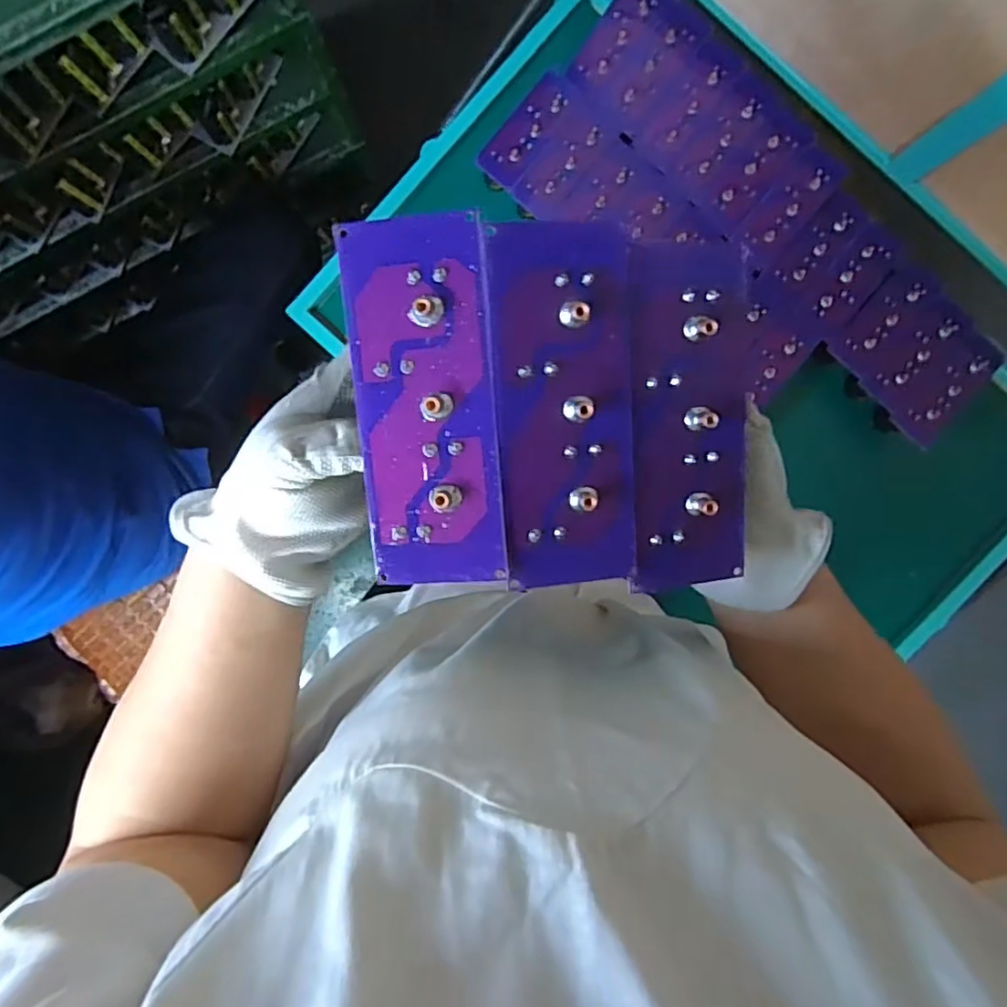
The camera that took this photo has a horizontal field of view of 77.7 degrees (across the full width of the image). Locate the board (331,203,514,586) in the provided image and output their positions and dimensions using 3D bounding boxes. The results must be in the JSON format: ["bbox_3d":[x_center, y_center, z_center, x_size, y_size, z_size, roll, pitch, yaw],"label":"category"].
[{"bbox_3d":[-0.029,-0.035,0.238,0.052,0.009,0.136,-5,100,1],"label":"board"}]

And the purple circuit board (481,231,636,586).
[{"bbox_3d":[0.024,-0.034,0.240,0.051,0.010,0.136,-4,102,1],"label":"purple circuit board"}]

